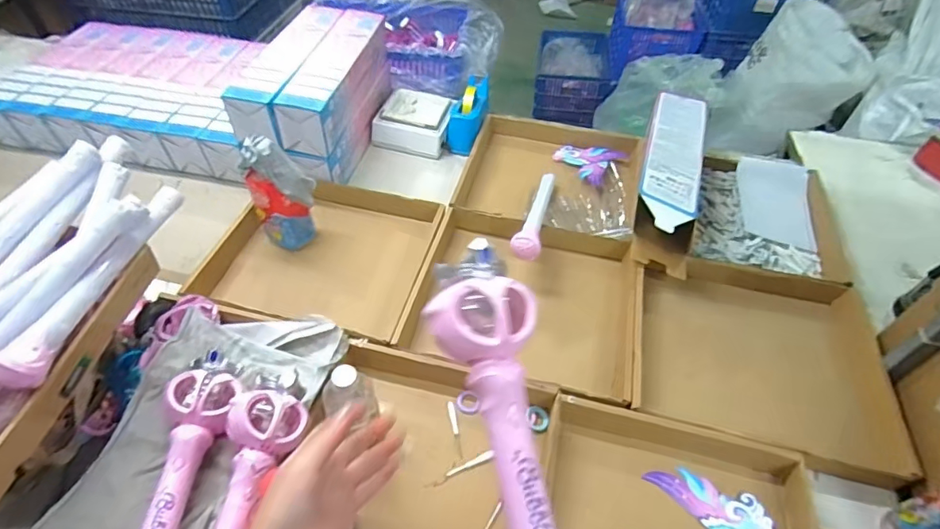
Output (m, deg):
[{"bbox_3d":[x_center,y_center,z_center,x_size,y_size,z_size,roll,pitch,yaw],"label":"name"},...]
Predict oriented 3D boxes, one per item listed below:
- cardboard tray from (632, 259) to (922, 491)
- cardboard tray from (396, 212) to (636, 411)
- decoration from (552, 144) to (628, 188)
[{"bbox_3d":[0.470,0.147,0.822,0.384,0.075,0.347,12,50,9],"label":"cardboard tray"},{"bbox_3d":[0.101,0.067,0.891,0.387,0.074,0.345,13,50,10],"label":"cardboard tray"},{"bbox_3d":[0.274,-0.249,1.151,0.146,0.015,0.139,32,56,24],"label":"decoration"}]

